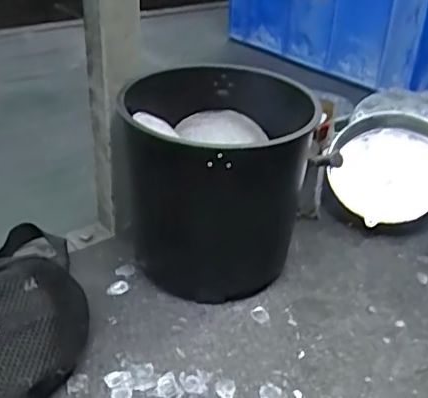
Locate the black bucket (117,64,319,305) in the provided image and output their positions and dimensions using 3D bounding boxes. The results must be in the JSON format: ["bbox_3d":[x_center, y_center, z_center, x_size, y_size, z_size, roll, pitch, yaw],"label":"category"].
[{"bbox_3d":[0.002,-0.015,0.577,0.179,0.173,0.195,-10,34,-20],"label":"black bucket"}]

